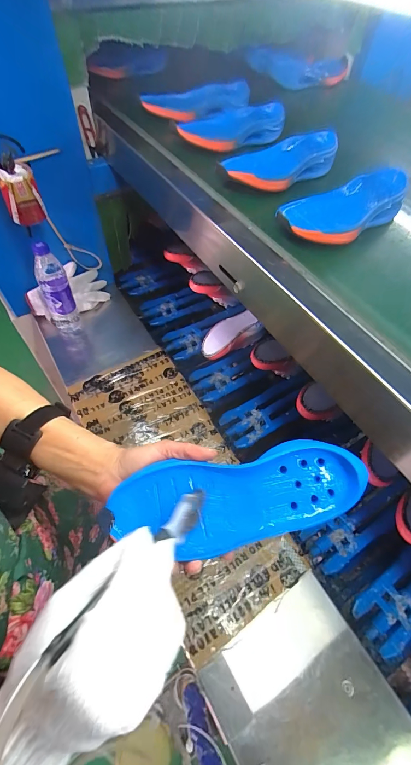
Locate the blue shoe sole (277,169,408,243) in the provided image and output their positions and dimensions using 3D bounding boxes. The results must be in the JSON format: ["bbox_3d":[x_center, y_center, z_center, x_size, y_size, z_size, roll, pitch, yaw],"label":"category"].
[{"bbox_3d":[0.198,-0.247,0.464,0.216,0.038,0.086,-31,61,-22],"label":"blue shoe sole"}]

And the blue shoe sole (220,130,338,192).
[{"bbox_3d":[0.125,-0.361,0.537,0.216,0.041,0.098,-29,60,-21],"label":"blue shoe sole"}]

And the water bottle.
[{"bbox_3d":[-0.350,-0.214,0.761,0.071,0.216,0.063,-22,58,-17],"label":"water bottle"}]

